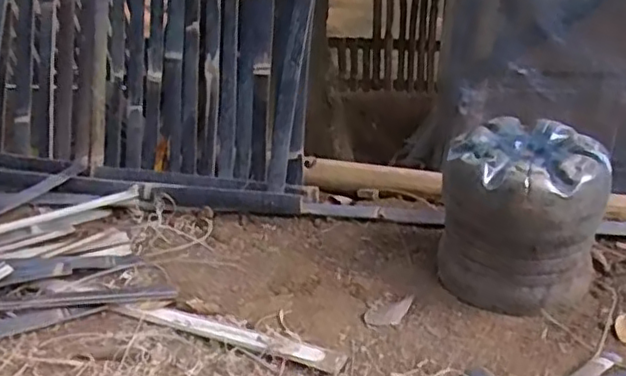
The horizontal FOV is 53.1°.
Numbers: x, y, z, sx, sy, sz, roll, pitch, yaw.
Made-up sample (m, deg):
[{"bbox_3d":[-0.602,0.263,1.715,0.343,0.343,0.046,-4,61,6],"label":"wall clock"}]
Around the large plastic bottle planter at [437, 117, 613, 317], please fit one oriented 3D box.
[{"bbox_3d":[0.328,0.050,0.993,0.196,0.250,0.195,-15,32,-21],"label":"large plastic bottle planter"}]

